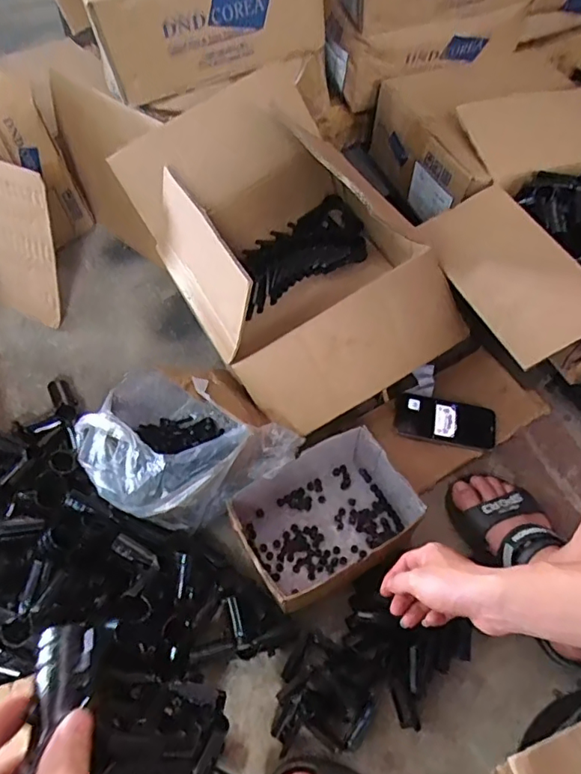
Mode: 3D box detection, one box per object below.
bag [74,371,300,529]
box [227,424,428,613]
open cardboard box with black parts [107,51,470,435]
[{"bbox_3d":[-0.141,0.087,0.708,0.255,0.150,0.202,25,61,16],"label":"bag"},{"bbox_3d":[0.041,0.164,0.694,0.214,0.094,0.168,-27,61,-16],"label":"box"},{"bbox_3d":[-0.007,-0.206,0.818,0.316,0.258,0.497,-26,60,-15],"label":"open cardboard box with black parts"}]

